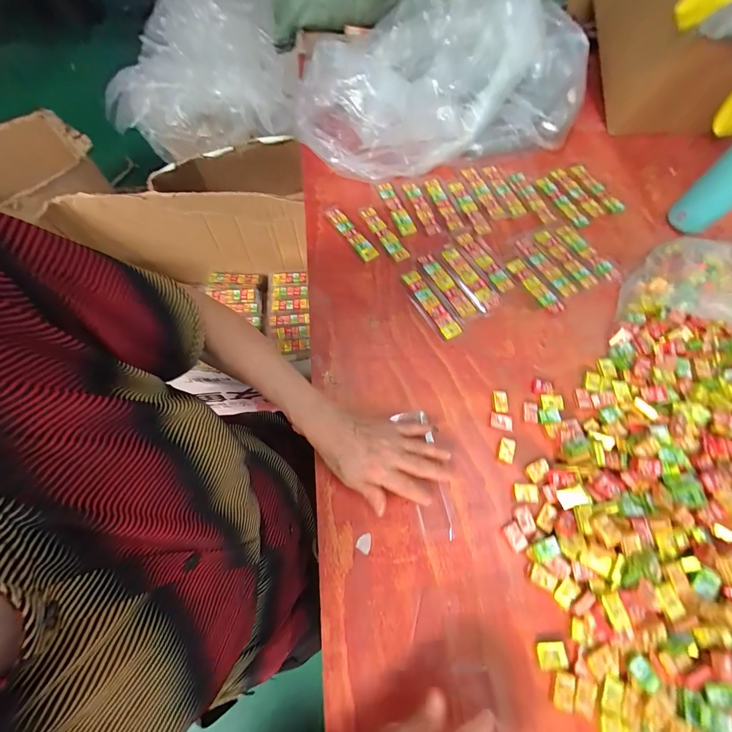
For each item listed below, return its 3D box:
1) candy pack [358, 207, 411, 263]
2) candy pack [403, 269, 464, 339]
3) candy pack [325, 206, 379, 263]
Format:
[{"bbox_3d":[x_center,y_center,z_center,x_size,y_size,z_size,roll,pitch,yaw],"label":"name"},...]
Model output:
[{"bbox_3d":[0.028,-0.211,0.514,0.025,0.012,0.120,-30,68,-12],"label":"candy pack"},{"bbox_3d":[0.089,-0.088,0.462,0.031,0.006,0.118,-27,68,-10],"label":"candy pack"},{"bbox_3d":[-0.023,-0.210,0.515,0.027,0.013,0.122,-32,69,-12],"label":"candy pack"}]

